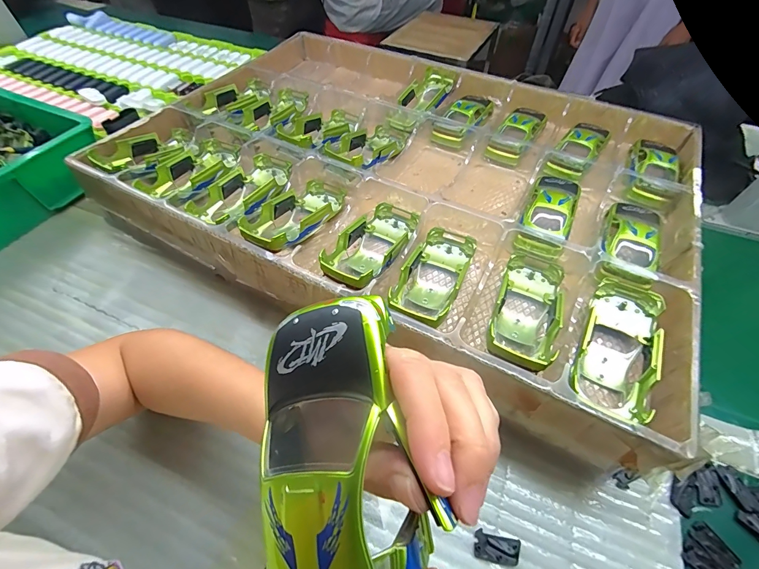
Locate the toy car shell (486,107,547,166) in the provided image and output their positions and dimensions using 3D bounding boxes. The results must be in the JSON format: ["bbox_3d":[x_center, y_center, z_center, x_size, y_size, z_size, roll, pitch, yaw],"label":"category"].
[{"bbox_3d":[0.194,-0.208,0.485,0.050,0.047,0.118,29,58,19],"label":"toy car shell"}]

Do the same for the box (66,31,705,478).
[{"bbox_3d":[0.026,-0.160,0.440,0.642,0.093,0.470,25,57,17],"label":"box"}]

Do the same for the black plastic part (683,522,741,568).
[{"bbox_3d":[0.251,0.206,0.261,0.036,0.004,0.033,-33,61,-22],"label":"black plastic part"}]

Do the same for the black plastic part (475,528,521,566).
[{"bbox_3d":[0.090,0.201,0.261,0.033,0.004,0.018,13,55,9],"label":"black plastic part"}]

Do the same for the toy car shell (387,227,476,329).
[{"bbox_3d":[0.053,-0.016,0.340,0.058,0.029,0.106,22,56,15],"label":"toy car shell"}]

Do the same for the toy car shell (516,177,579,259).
[{"bbox_3d":[0.190,-0.083,0.382,0.049,0.032,0.120,23,57,15],"label":"toy car shell"}]

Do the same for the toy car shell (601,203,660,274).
[{"bbox_3d":[0.259,-0.051,0.355,0.048,0.026,0.110,27,58,18],"label":"toy car shell"}]

